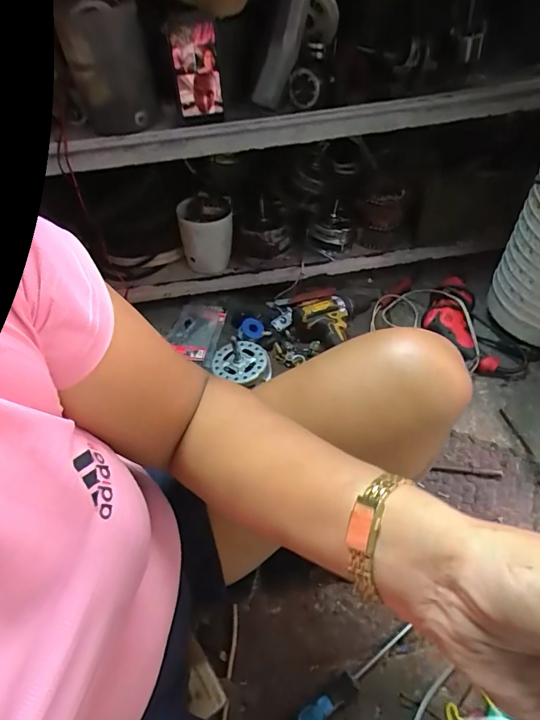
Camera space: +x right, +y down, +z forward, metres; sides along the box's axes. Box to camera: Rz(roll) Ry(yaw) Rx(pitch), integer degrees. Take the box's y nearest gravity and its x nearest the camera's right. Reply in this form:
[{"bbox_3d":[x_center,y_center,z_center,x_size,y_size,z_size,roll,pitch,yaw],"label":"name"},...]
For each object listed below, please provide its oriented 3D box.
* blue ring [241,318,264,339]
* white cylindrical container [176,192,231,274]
[{"bbox_3d":[-0.039,-0.070,1.010,0.050,0.027,0.048,-3,49,3],"label":"blue ring"},{"bbox_3d":[-0.145,-0.299,1.049,0.127,0.135,0.146,-12,49,-4],"label":"white cylindrical container"}]

